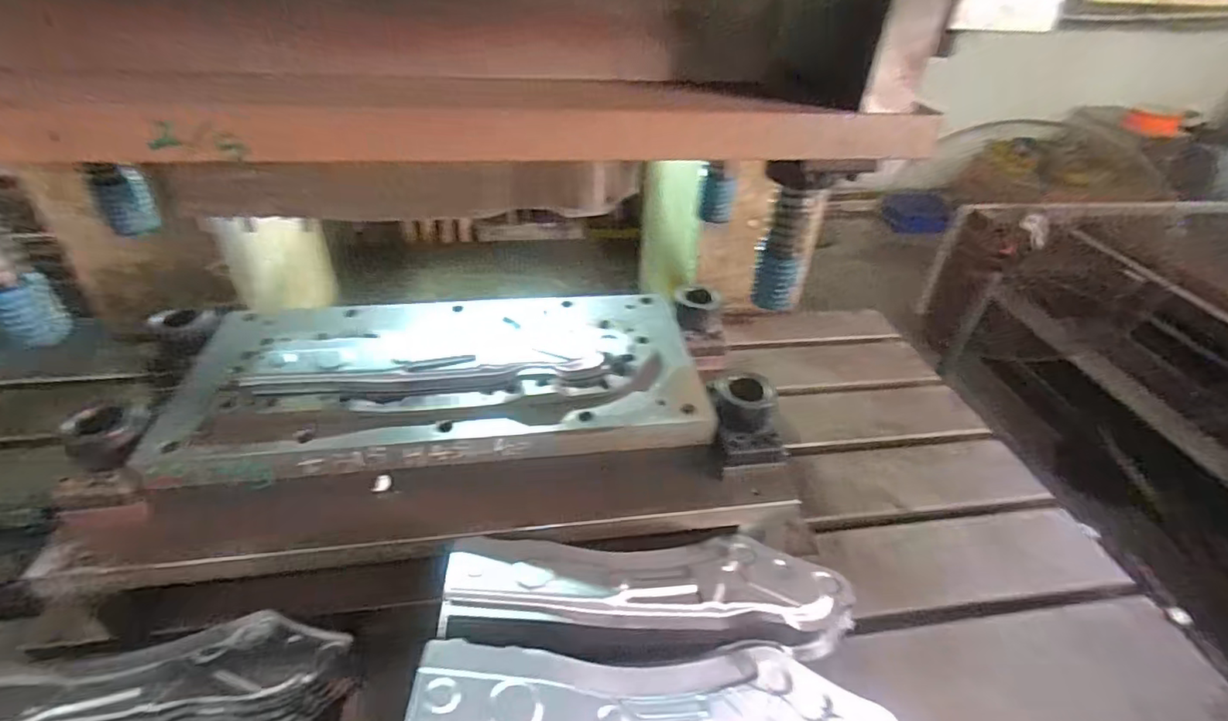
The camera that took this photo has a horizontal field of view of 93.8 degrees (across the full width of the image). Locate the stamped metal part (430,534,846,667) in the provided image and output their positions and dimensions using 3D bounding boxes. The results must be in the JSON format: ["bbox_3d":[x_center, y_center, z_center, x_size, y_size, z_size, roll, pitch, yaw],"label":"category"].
[{"bbox_3d":[0.049,0.250,0.619,0.451,0.053,0.138,5,39,-15],"label":"stamped metal part"}]

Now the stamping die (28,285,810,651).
[{"bbox_3d":[-0.203,0.093,0.768,0.762,0.228,0.358,-3,38,-8],"label":"stamping die"}]

